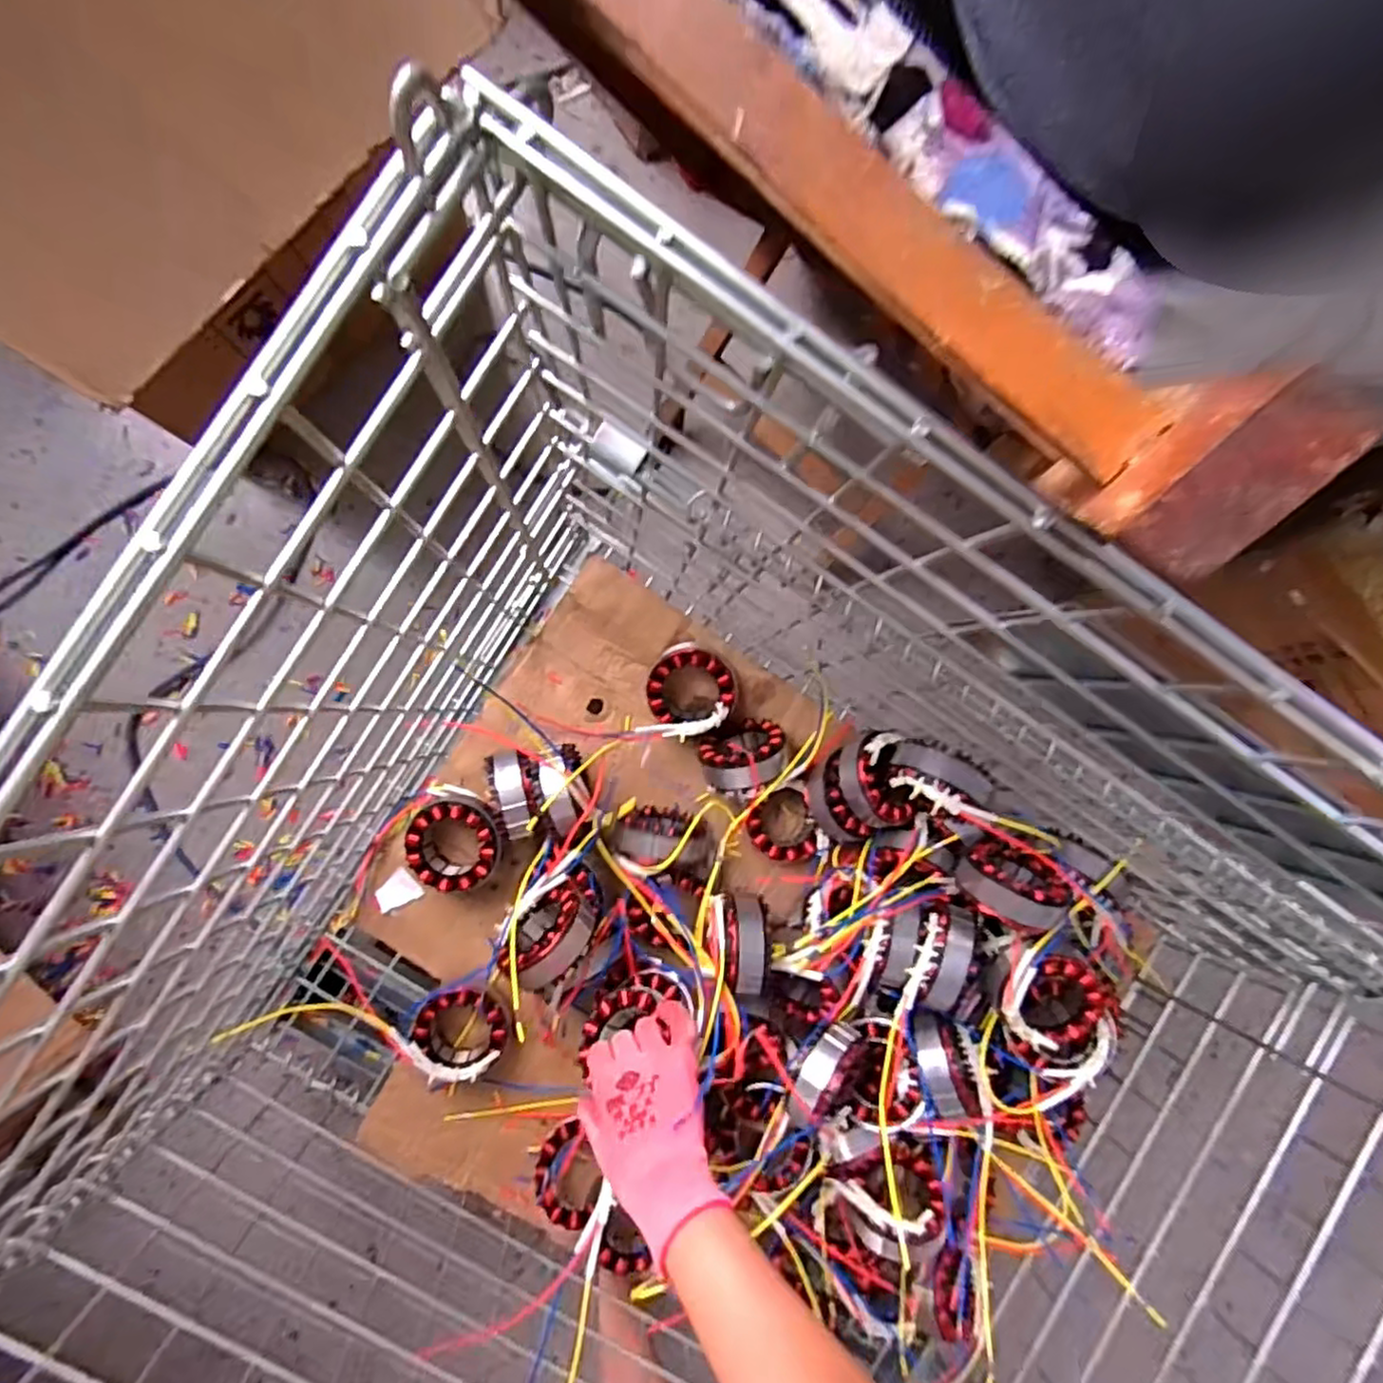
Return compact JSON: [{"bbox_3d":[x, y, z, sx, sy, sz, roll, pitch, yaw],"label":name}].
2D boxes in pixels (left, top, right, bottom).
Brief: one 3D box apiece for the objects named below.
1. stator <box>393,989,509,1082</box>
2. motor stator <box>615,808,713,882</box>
[{"bbox_3d":[-0.215,0.314,0.648,0.090,0.051,0.079,33,86,-5],"label":"stator"},{"bbox_3d":[-0.026,0.145,0.657,0.090,0.083,0.053,8,88,-6],"label":"motor stator"}]

